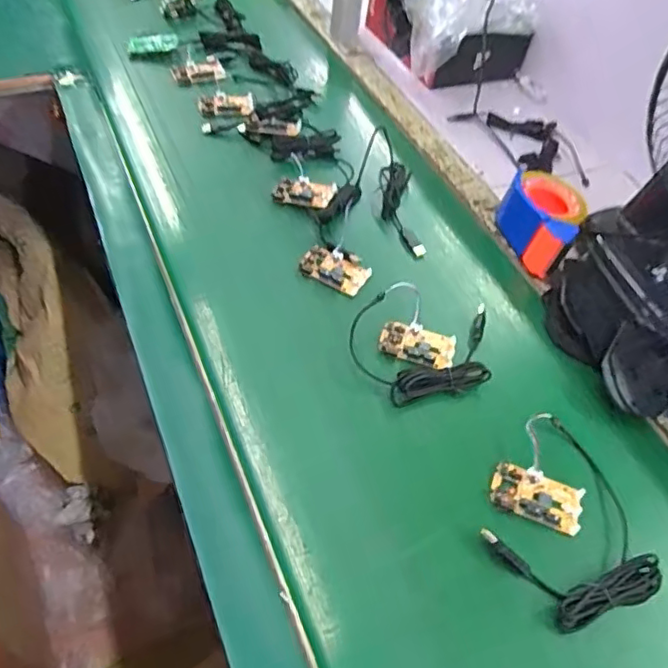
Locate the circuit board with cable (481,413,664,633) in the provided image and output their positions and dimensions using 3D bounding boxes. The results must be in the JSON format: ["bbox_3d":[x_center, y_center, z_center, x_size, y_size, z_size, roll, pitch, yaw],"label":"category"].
[{"bbox_3d":[0.204,0.157,0.503,0.146,0.021,0.159,-30,59,-26],"label":"circuit board with cable"}]

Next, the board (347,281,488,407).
[{"bbox_3d":[0.101,0.009,0.596,0.160,0.044,0.127,-10,56,-16],"label":"board"}]

